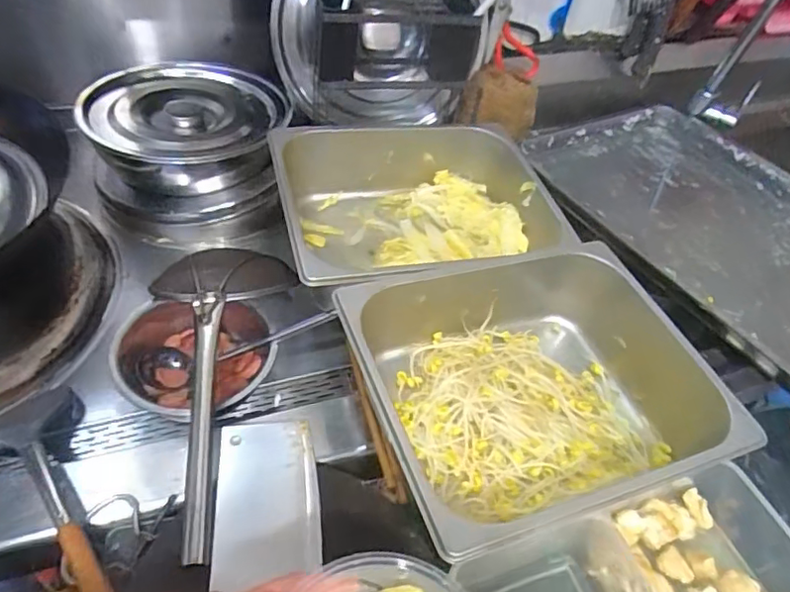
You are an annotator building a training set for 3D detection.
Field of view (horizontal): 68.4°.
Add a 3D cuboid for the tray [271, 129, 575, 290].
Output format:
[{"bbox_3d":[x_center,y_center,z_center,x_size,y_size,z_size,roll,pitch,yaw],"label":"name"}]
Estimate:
[{"bbox_3d":[0.032,-0.112,0.723,0.335,0.095,0.260,-9,50,-15],"label":"tray"}]

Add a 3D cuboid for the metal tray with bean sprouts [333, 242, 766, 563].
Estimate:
[{"bbox_3d":[0.127,0.100,0.558,0.302,0.132,0.255,-11,48,-16],"label":"metal tray with bean sprouts"}]

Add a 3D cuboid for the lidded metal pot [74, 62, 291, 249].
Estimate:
[{"bbox_3d":[-0.292,-0.217,0.848,0.270,0.125,0.285,-5,47,-10],"label":"lidded metal pot"}]

